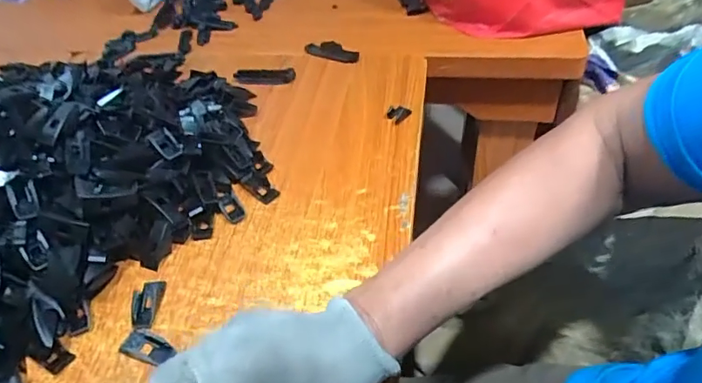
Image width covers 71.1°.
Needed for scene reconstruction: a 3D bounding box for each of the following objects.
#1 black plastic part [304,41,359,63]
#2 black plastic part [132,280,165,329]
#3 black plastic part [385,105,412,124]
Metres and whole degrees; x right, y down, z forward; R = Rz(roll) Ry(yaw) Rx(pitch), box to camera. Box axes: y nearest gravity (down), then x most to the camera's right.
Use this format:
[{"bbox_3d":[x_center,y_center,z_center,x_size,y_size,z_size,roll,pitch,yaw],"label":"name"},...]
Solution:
[{"bbox_3d":[-0.027,-0.182,0.635,0.074,0.017,0.026,19,50,22],"label":"black plastic part"},{"bbox_3d":[-0.162,0.089,0.389,0.023,0.006,0.042,-6,45,-1],"label":"black plastic part"},{"bbox_3d":[0.053,-0.086,0.543,0.025,0.012,0.021,-34,52,-26],"label":"black plastic part"}]

